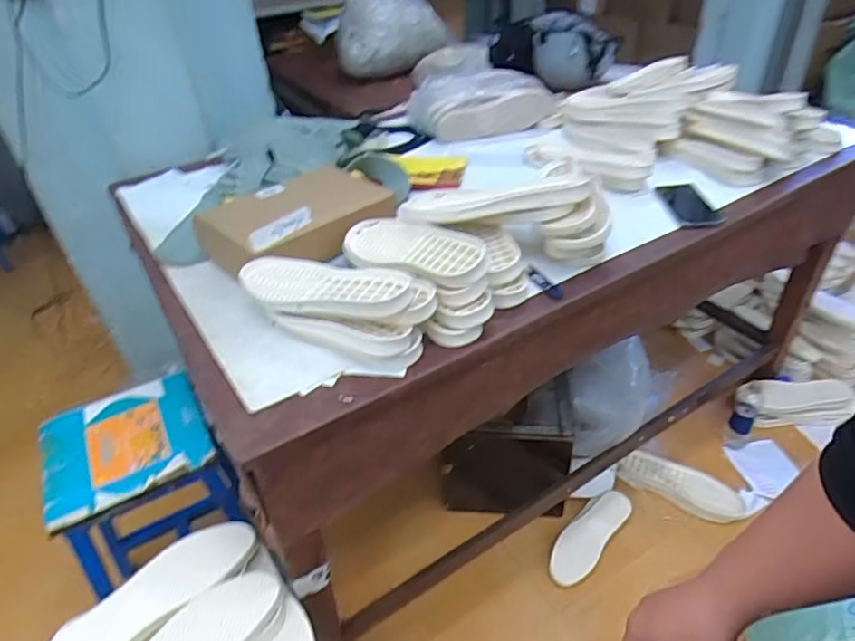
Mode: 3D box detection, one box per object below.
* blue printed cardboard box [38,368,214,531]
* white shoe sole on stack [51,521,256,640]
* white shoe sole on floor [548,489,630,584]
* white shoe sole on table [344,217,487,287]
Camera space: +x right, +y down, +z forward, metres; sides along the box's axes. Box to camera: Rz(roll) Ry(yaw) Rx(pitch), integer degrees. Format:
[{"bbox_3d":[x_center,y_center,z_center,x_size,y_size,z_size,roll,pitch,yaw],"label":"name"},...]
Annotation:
[{"bbox_3d":[-0.534,0.209,0.996,0.260,0.022,0.253,-23,42,-23],"label":"blue printed cardboard box"},{"bbox_3d":[-0.400,0.398,0.804,0.108,0.028,0.305,38,51,24],"label":"white shoe sole on stack"},{"bbox_3d":[0.378,0.496,1.312,0.088,0.019,0.272,28,48,35],"label":"white shoe sole on floor"},{"bbox_3d":[-0.026,-0.109,0.850,0.274,0.024,0.099,18,60,42],"label":"white shoe sole on table"}]

